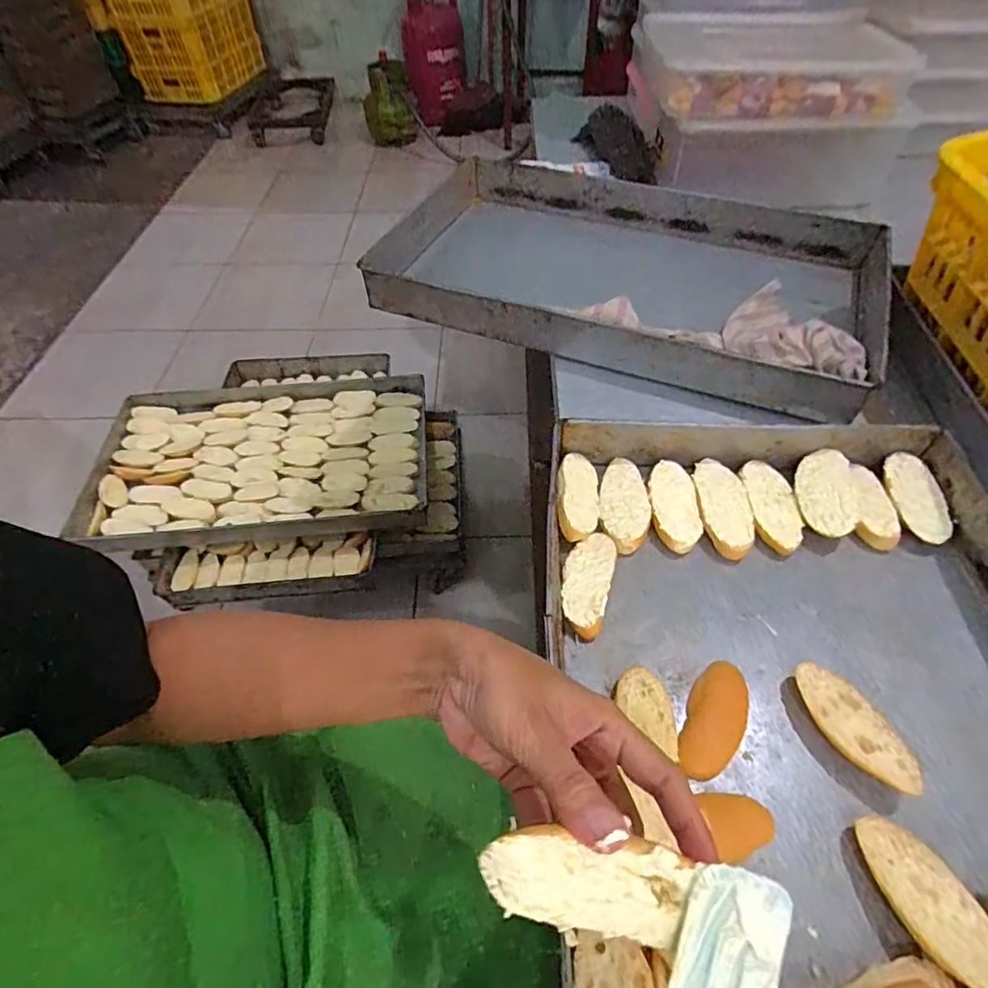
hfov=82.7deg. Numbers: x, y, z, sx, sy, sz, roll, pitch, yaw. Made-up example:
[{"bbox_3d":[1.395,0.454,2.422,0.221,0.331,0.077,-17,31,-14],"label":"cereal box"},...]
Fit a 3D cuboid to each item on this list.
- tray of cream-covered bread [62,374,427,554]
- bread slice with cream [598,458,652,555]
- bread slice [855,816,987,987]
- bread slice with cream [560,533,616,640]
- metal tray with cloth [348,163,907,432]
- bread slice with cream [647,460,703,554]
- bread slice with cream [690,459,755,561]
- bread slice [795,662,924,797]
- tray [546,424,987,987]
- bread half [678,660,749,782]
[{"bbox_3d":[-0.461,-0.074,1.105,0.643,0.046,0.397,-4,51,-3],"label":"tray of cream-covered bread"},{"bbox_3d":[0.121,0.009,0.524,0.044,0.017,0.101,5,51,5],"label":"bread slice with cream"},{"bbox_3d":[0.258,0.239,0.331,0.044,0.007,0.091,-15,40,-11],"label":"bread slice"},{"bbox_3d":[0.078,0.075,0.478,0.039,0.017,0.094,13,52,11],"label":"bread slice with cream"},{"bbox_3d":[0.165,-0.309,0.764,0.626,0.068,0.372,18,53,15],"label":"metal tray with cloth"},{"bbox_3d":[0.167,0.011,0.527,0.043,0.019,0.100,2,51,3],"label":"bread slice with cream"},{"bbox_3d":[0.212,0.013,0.525,0.046,0.020,0.102,3,51,3],"label":"bread slice with cream"},{"bbox_3d":[0.255,0.166,0.401,0.049,0.024,0.092,-30,57,-22],"label":"bread slice"},{"bbox_3d":[0.228,0.184,0.358,0.367,0.064,0.600,0,51,1],"label":"tray"},{"bbox_3d":[0.159,0.162,0.407,0.038,0.020,0.091,24,55,19],"label":"bread half"}]

